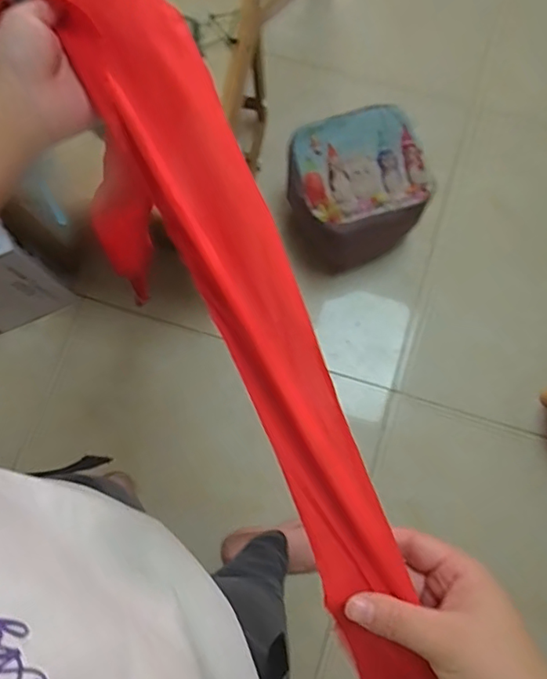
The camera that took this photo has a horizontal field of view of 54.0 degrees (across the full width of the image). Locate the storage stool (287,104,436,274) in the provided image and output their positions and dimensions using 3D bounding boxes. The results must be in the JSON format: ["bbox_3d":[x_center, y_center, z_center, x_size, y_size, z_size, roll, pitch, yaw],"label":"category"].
[{"bbox_3d":[0.186,-0.336,1.267,0.269,0.292,0.249,0,77,2],"label":"storage stool"}]

